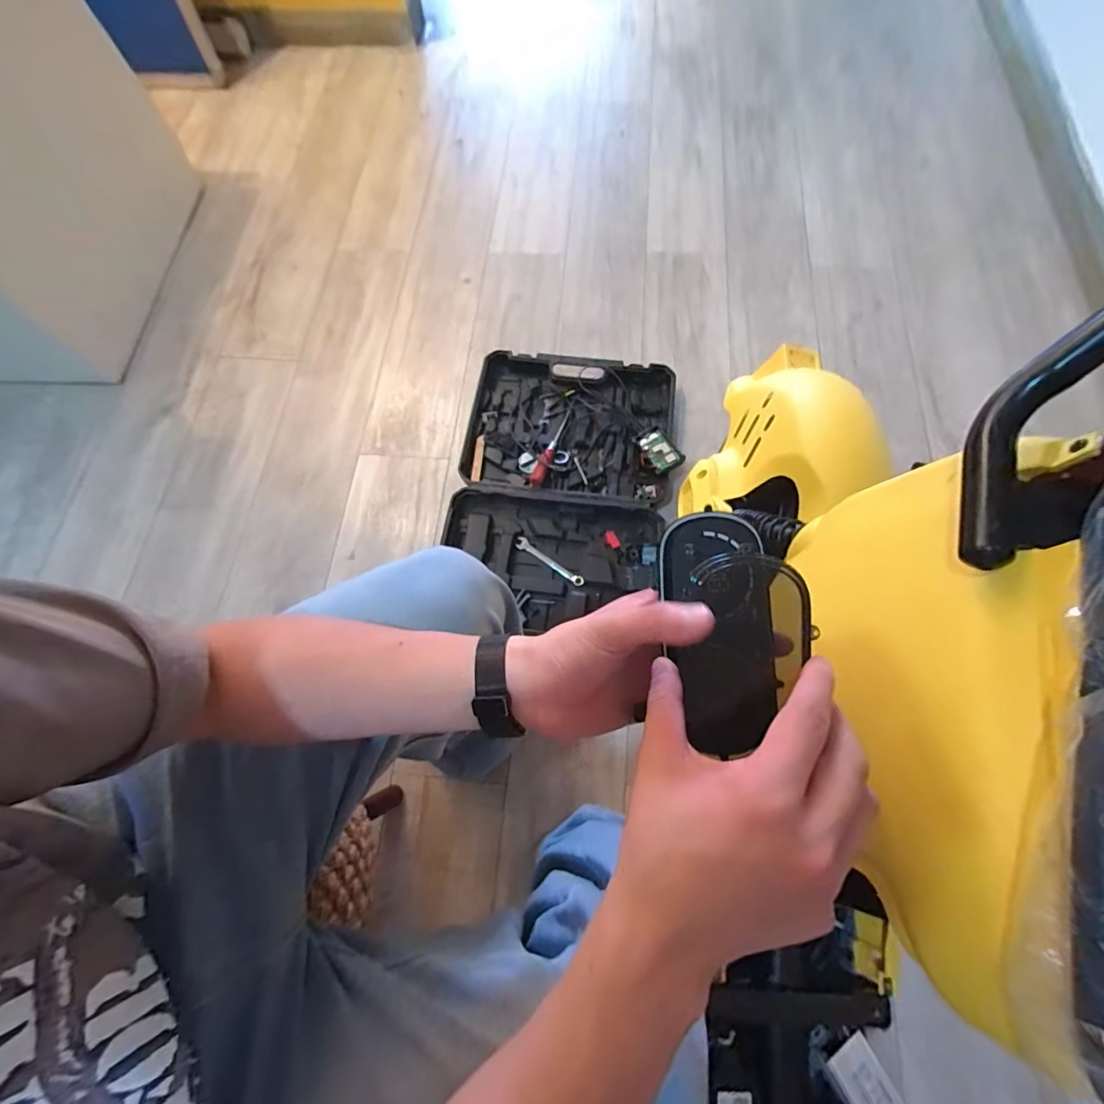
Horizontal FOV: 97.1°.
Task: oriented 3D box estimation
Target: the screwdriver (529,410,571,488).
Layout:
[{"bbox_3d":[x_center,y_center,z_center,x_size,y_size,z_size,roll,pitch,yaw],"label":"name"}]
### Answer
[{"bbox_3d":[-0.005,-0.215,0.998,0.028,0.026,0.198,17,73,8],"label":"screwdriver"}]

